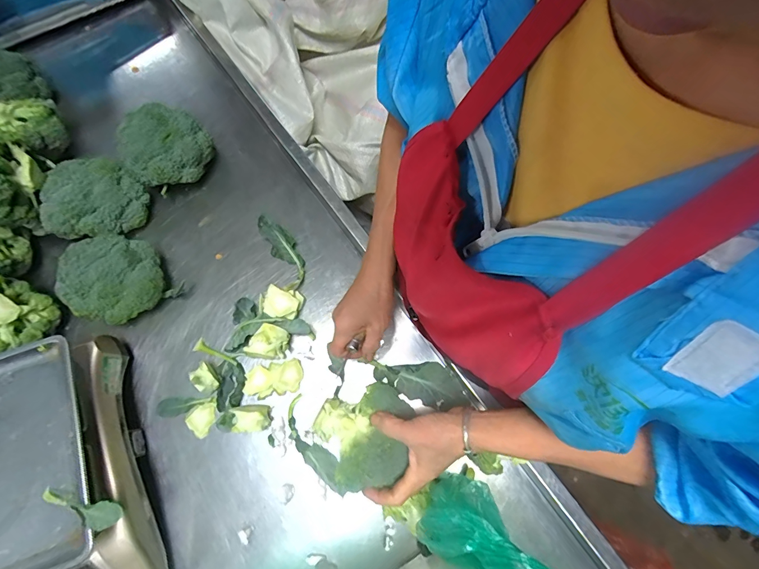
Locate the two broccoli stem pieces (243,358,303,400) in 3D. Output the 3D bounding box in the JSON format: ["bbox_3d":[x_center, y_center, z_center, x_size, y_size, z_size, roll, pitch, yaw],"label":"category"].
[{"bbox_3d":[-0.153,0.137,0.524,0.081,0.024,0.044,-11,73,-4],"label":"two broccoli stem pieces"}]

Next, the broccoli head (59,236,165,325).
[{"bbox_3d":[-0.377,-0.005,0.533,0.101,0.108,0.127,27,74,8],"label":"broccoli head"}]

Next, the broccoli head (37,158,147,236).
[{"bbox_3d":[-0.439,-0.126,0.572,0.097,0.106,0.133,21,74,6],"label":"broccoli head"}]

